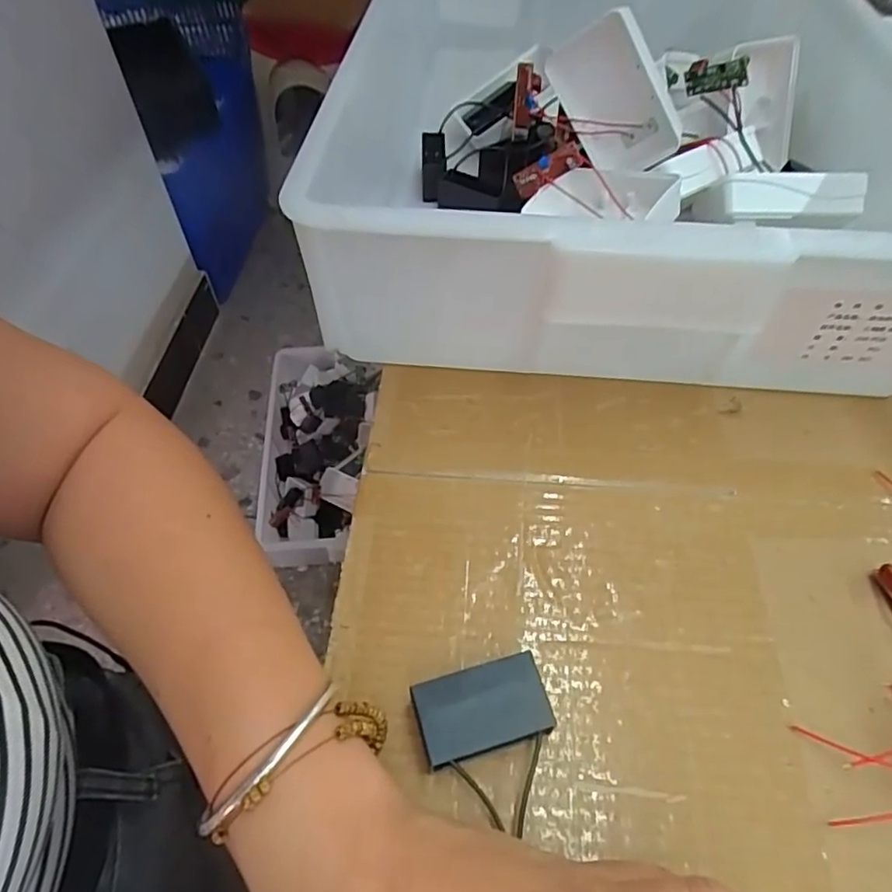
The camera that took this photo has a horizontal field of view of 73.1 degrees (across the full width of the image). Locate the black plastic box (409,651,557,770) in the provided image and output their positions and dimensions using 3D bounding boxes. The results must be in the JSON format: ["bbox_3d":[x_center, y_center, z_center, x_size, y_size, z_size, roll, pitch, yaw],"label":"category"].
[{"bbox_3d":[0.013,0.099,0.223,0.047,0.018,0.028,-13,53,-9],"label":"black plastic box"}]

